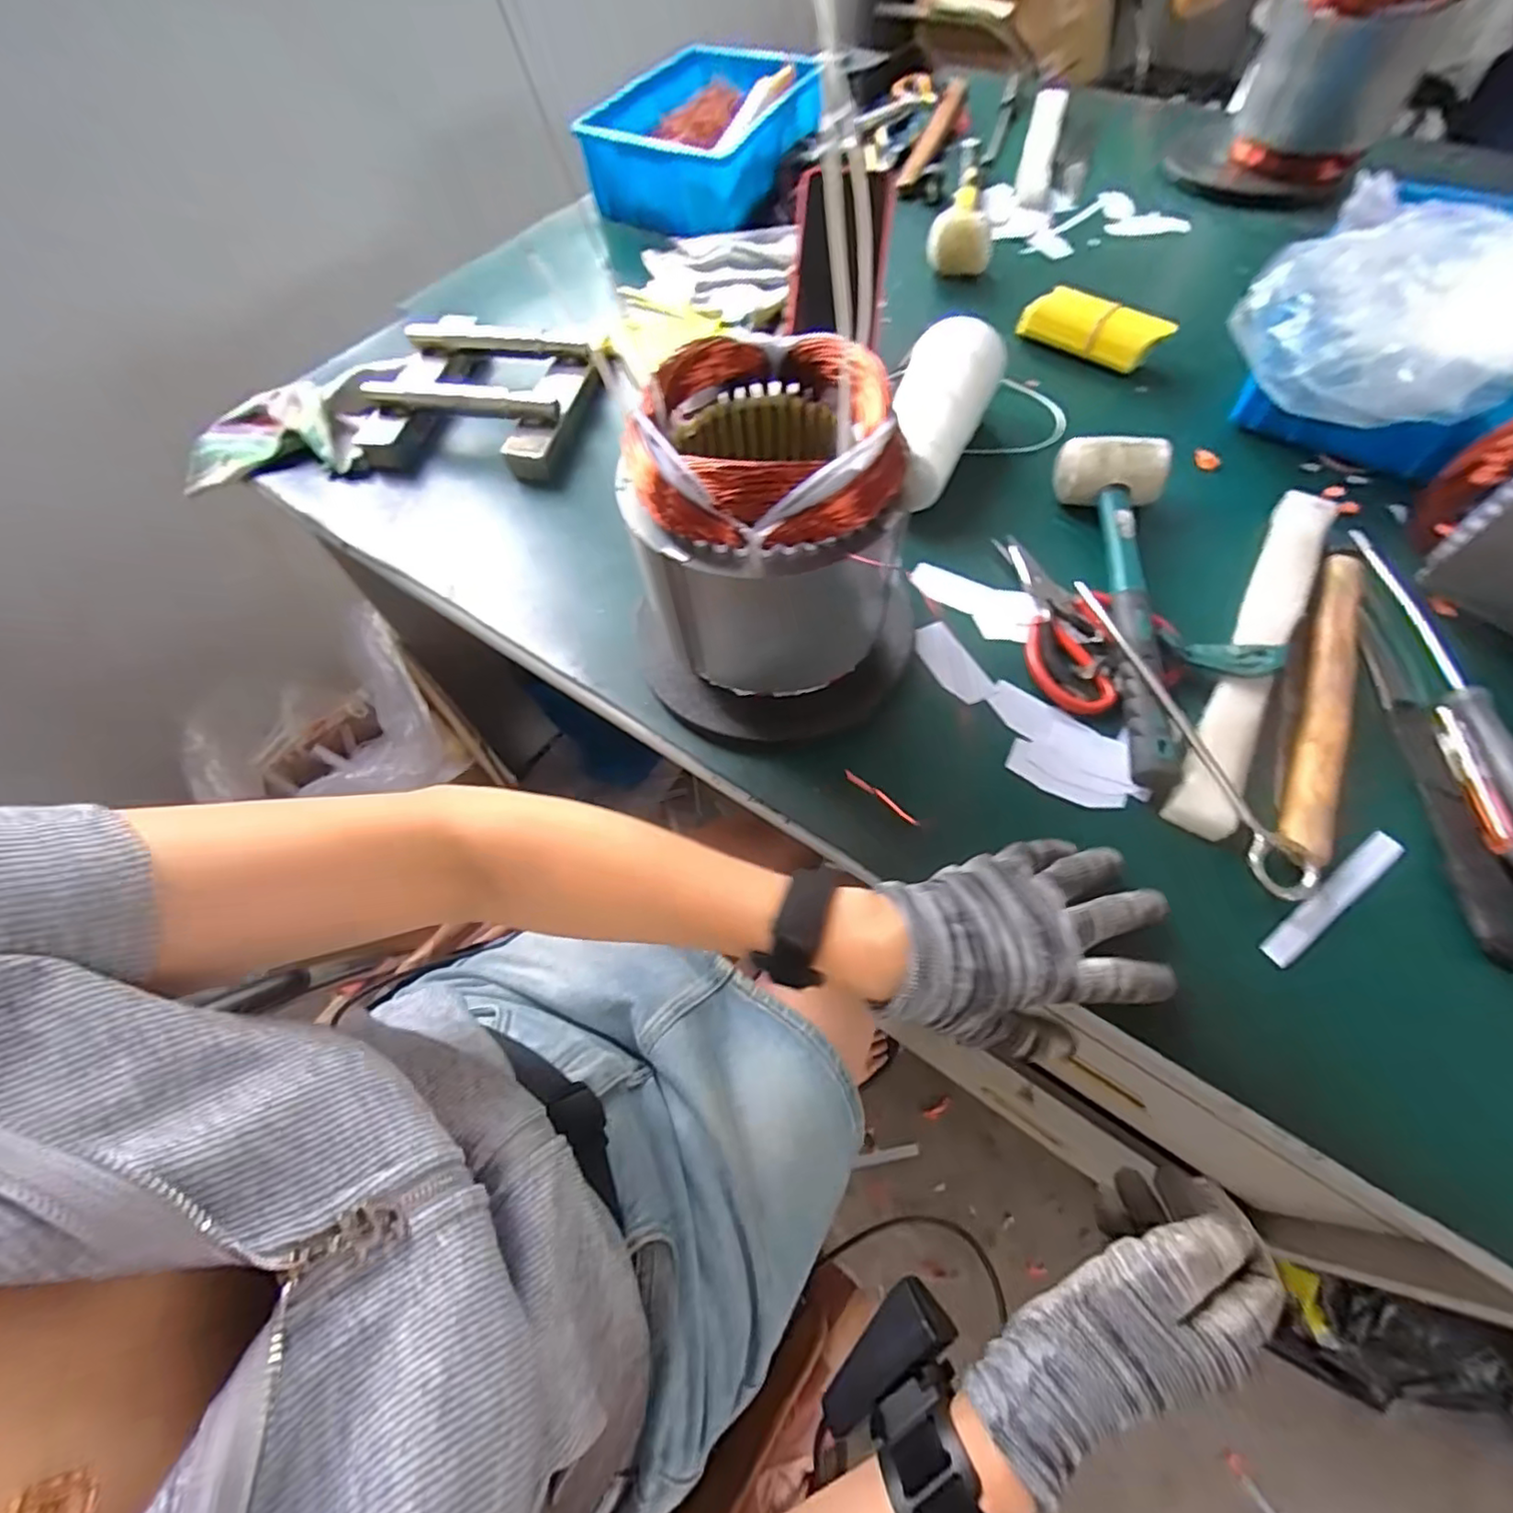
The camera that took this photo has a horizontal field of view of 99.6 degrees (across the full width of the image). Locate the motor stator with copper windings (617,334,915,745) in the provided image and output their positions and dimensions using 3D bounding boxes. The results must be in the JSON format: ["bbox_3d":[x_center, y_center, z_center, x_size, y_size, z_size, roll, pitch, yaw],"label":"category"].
[{"bbox_3d":[-0.004,-0.125,0.379,0.160,0.173,0.171,-26,63,-11],"label":"motor stator with copper windings"}]

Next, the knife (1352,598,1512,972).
[{"bbox_3d":[0.405,0.005,0.384,0.030,0.012,0.234,3,61,5],"label":"knife"}]

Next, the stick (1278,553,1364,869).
[{"bbox_3d":[0.362,-0.040,0.406,0.027,0.016,0.254,25,66,16],"label":"stick"}]

